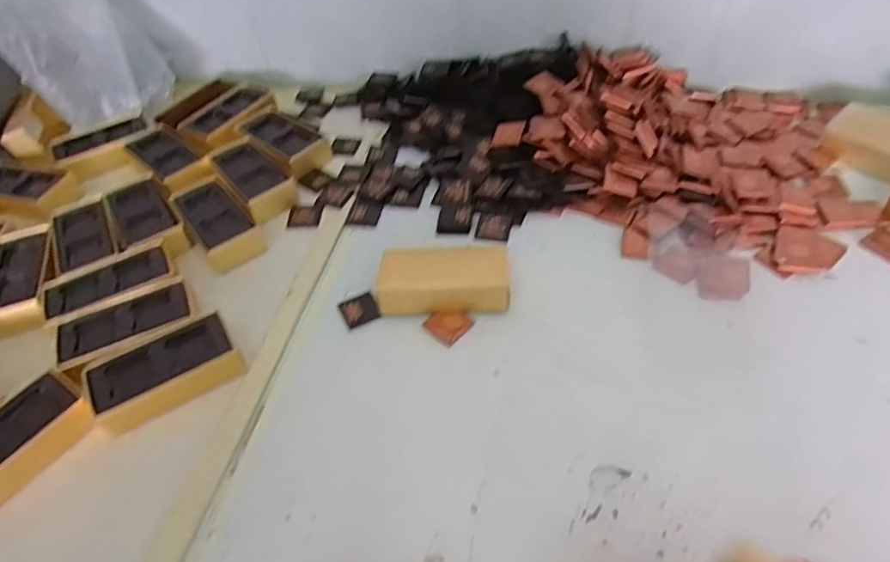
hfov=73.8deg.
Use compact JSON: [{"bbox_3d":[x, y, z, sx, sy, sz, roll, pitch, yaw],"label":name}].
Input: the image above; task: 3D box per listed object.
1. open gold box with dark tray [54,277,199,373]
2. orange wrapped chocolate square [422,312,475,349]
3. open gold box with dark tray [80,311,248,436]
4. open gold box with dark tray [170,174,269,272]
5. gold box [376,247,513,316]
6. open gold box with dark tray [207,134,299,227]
[{"bbox_3d":[-0.277,0.042,0.524,0.110,0.032,0.067,-25,50,-16],"label":"open gold box with dark tray"},{"bbox_3d":[0.003,0.037,0.510,0.033,0.005,0.033,-38,54,-25],"label":"orange wrapped chocolate square"},{"bbox_3d":[-0.229,0.075,0.489,0.112,0.032,0.062,-28,50,-18],"label":"open gold box with dark tray"},{"bbox_3d":[-0.236,-0.063,0.614,0.058,0.034,0.117,-31,51,-21],"label":"open gold box with dark tray"},{"bbox_3d":[0.000,-0.001,0.530,0.115,0.031,0.057,-3,47,4],"label":"gold box"},{"bbox_3d":[-0.212,-0.113,0.656,0.058,0.028,0.125,-33,52,-22],"label":"open gold box with dark tray"}]

